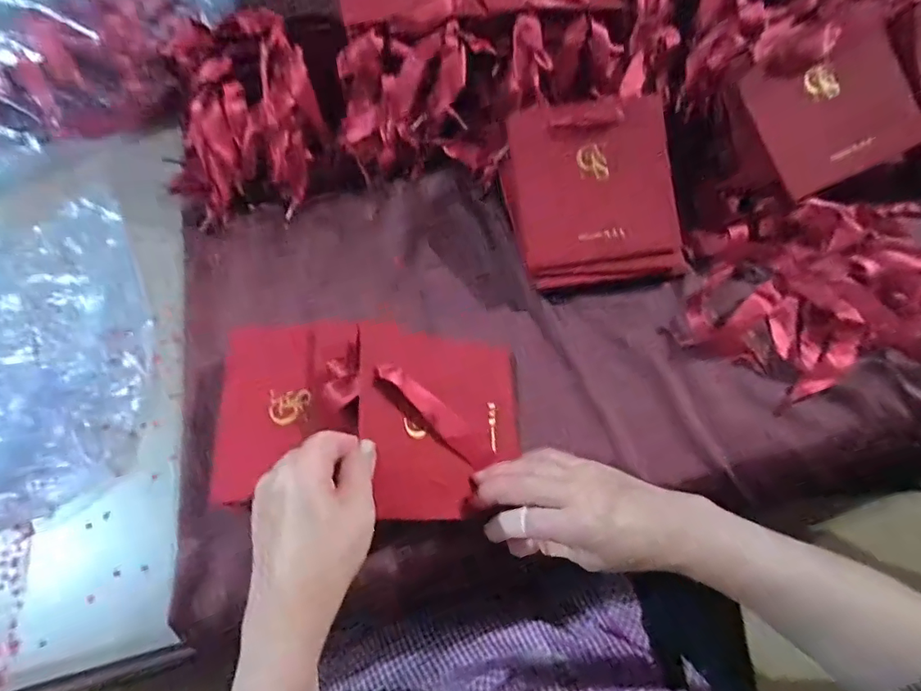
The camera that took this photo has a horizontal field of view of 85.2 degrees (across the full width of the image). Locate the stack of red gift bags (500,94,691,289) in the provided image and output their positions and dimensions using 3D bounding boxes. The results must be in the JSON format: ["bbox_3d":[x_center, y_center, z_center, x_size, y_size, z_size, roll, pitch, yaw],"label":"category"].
[{"bbox_3d":[0.122,-0.135,0.454,0.150,0.018,0.163,-13,95,0],"label":"stack of red gift bags"}]

